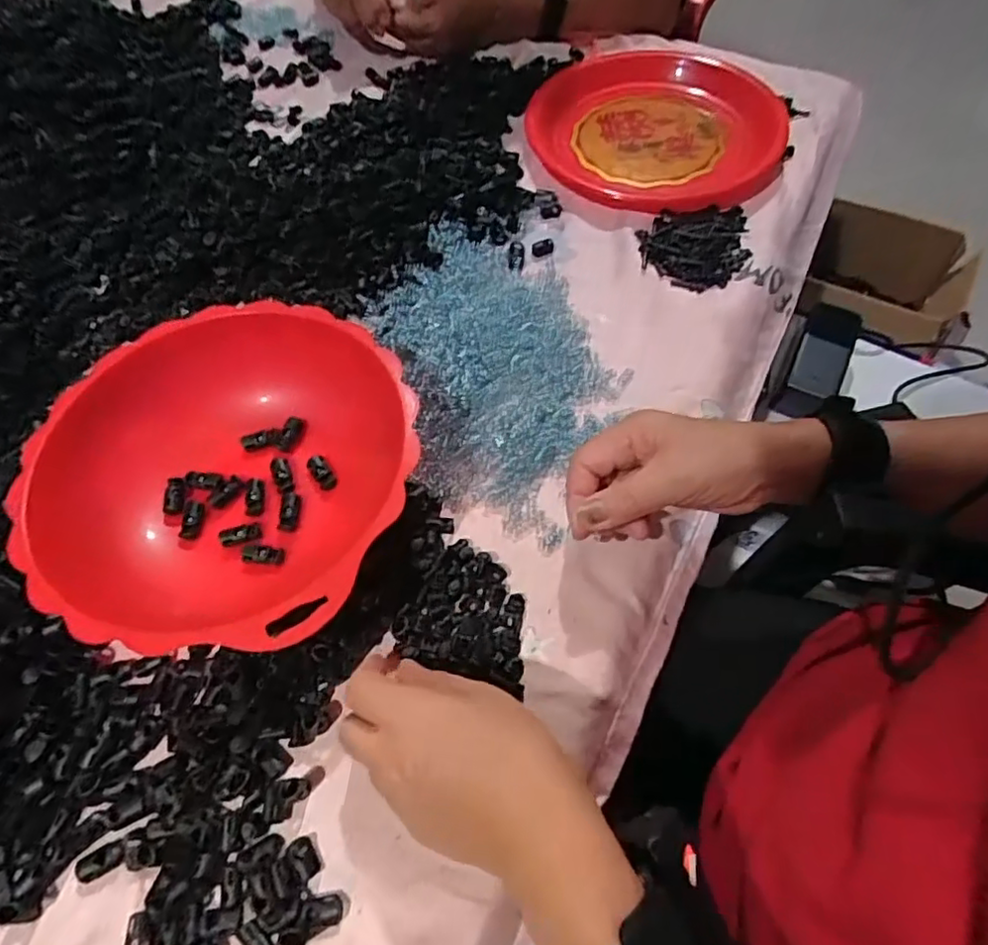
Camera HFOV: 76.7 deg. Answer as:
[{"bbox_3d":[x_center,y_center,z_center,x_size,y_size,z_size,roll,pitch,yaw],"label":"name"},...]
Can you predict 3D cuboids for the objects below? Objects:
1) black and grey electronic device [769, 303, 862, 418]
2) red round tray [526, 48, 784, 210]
[{"bbox_3d":[0.357,-0.124,0.684,0.058,0.040,0.159,27,63,16],"label":"black and grey electronic device"},{"bbox_3d":[0.177,-0.373,0.663,0.251,0.033,0.270,0,59,1],"label":"red round tray"}]

